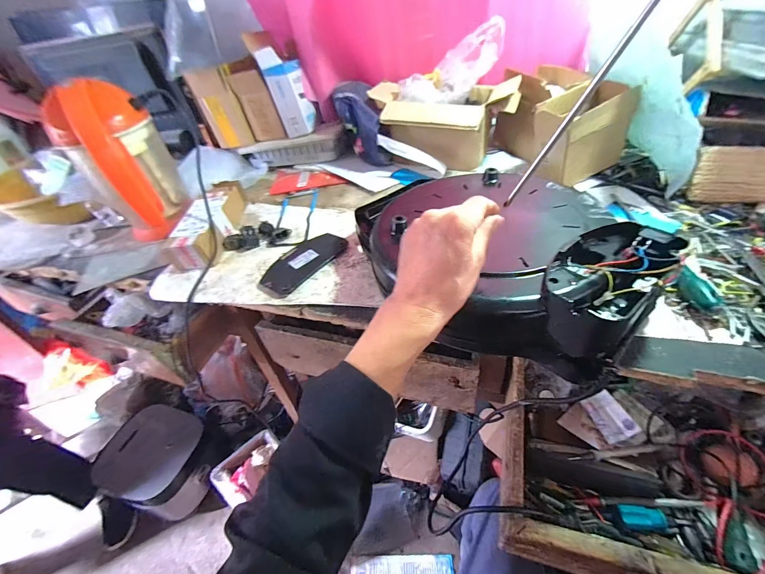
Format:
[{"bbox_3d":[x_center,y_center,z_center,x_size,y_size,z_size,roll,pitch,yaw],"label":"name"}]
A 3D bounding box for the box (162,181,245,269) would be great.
[{"bbox_3d":[-0.354,-0.142,0.703,0.089,0.067,0.246,1,44,8],"label":"box"}]

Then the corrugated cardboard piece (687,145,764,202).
[{"bbox_3d":[0.578,-0.177,0.524,0.133,0.081,0.027,10,24,26],"label":"corrugated cardboard piece"}]

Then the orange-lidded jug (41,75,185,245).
[{"bbox_3d":[-0.502,-0.235,0.668,0.159,0.278,0.138,-33,49,-25],"label":"orange-lidded jug"}]

